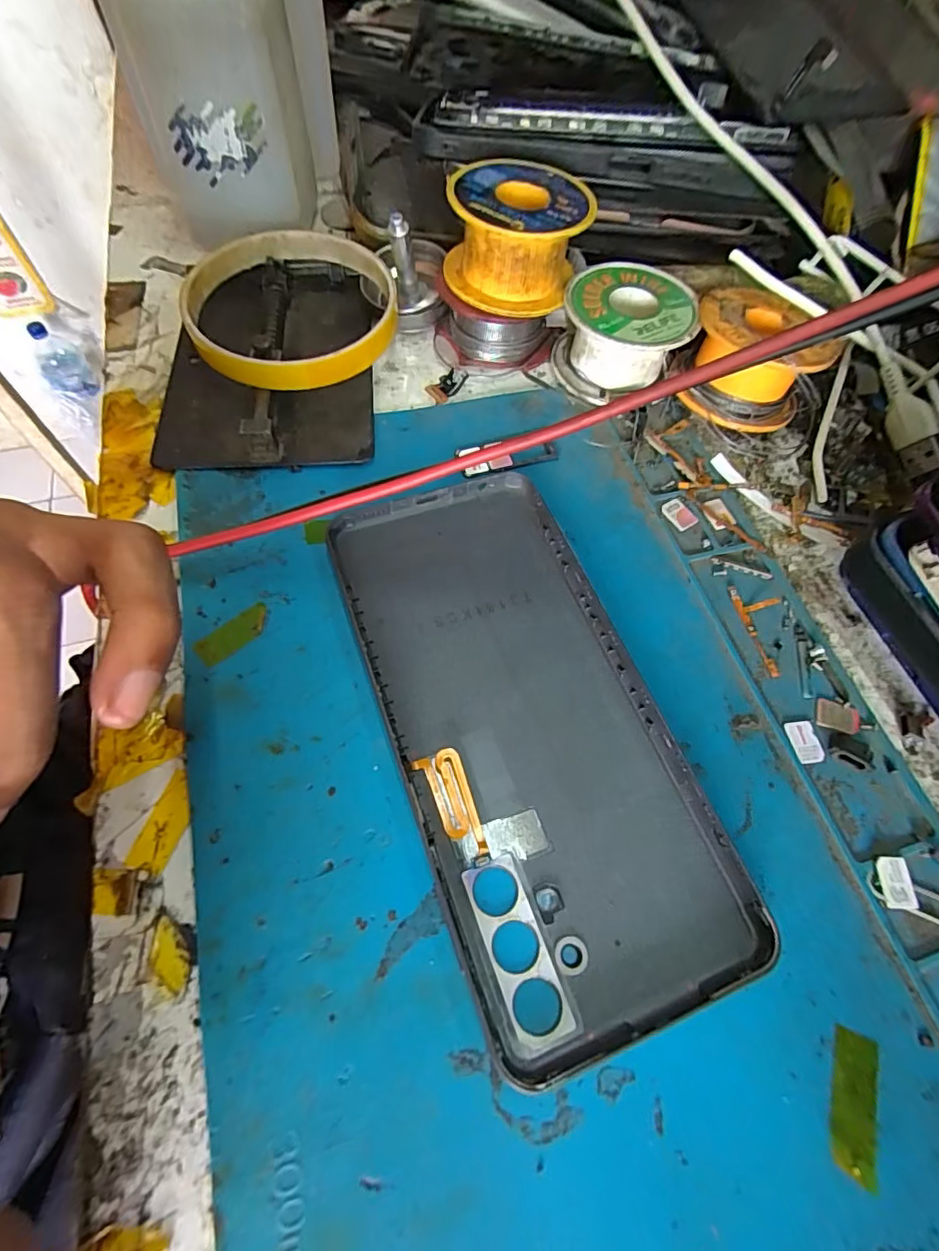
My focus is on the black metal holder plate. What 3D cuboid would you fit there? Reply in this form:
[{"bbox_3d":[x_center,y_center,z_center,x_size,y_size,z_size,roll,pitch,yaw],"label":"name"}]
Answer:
[{"bbox_3d":[-0.080,-0.110,0.215,0.079,0.015,0.113,-3,64,-5],"label":"black metal holder plate"}]

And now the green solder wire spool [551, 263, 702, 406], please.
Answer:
[{"bbox_3d":[0.063,-0.119,0.218,0.050,0.030,0.048,1,64,-3],"label":"green solder wire spool"}]

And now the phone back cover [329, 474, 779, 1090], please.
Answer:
[{"bbox_3d":[0.016,0.024,0.156,0.076,0.006,0.161,-18,66,-12],"label":"phone back cover"}]

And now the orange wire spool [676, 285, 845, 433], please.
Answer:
[{"bbox_3d":[0.115,-0.103,0.212,0.057,0.032,0.045,20,64,6],"label":"orange wire spool"}]

